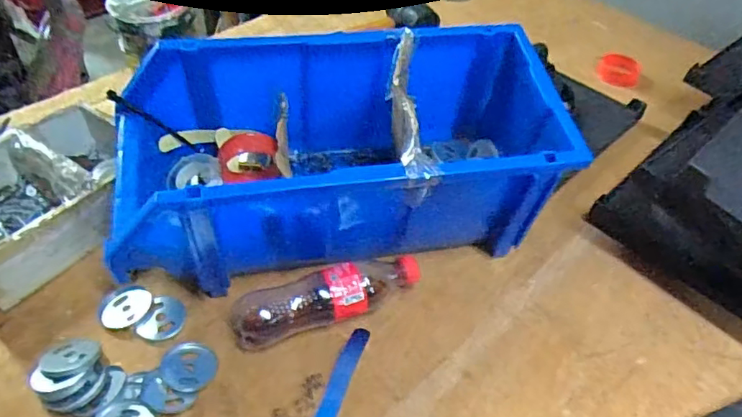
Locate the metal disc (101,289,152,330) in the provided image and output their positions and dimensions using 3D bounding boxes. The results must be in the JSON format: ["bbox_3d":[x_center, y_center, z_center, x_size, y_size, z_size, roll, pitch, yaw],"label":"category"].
[{"bbox_3d":[-0.252,0.101,0.565,0.041,0.009,0.049,31,53,26],"label":"metal disc"}]

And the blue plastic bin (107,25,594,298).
[{"bbox_3d":[-0.036,-0.059,0.574,0.435,0.166,0.201,-7,48,-10],"label":"blue plastic bin"}]

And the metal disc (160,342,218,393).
[{"bbox_3d":[-0.173,0.149,0.523,0.050,0.007,0.047,2,47,-2],"label":"metal disc"}]

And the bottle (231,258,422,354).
[{"bbox_3d":[-0.042,0.086,0.561,0.195,0.054,0.063,-15,50,-17],"label":"bottle"}]

